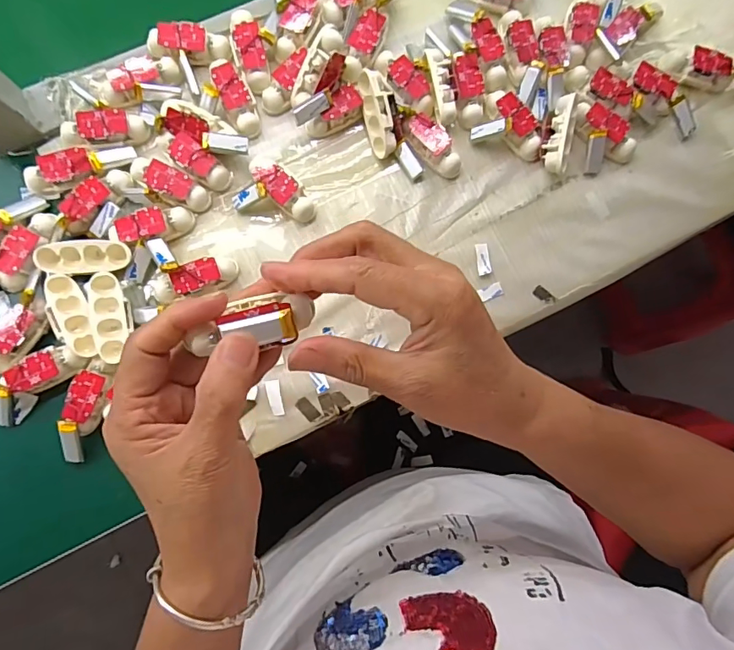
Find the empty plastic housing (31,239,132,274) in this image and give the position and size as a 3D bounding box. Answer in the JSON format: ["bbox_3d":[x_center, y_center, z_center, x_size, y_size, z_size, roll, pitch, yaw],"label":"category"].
[{"bbox_3d":[-0.209,-0.050,0.353,0.064,0.015,0.024,-2,84,-4],"label":"empty plastic housing"}]

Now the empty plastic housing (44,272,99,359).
[{"bbox_3d":[-0.214,-0.008,0.343,0.022,0.011,0.065,-25,86,-6],"label":"empty plastic housing"}]

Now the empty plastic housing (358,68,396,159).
[{"bbox_3d":[0.011,-0.167,0.380,0.024,0.024,0.063,-13,102,-5],"label":"empty plastic housing"}]

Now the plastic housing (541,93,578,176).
[{"bbox_3d":[0.158,-0.152,0.388,0.022,0.025,0.063,17,83,-2],"label":"plastic housing"}]

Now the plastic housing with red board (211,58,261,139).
[{"bbox_3d":[-0.104,-0.181,0.379,0.024,0.016,0.061,-29,87,-7],"label":"plastic housing with red board"}]

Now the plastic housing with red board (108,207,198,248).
[{"bbox_3d":[-0.163,-0.076,0.364,0.059,0.013,0.026,-19,85,-22],"label":"plastic housing with red board"}]

